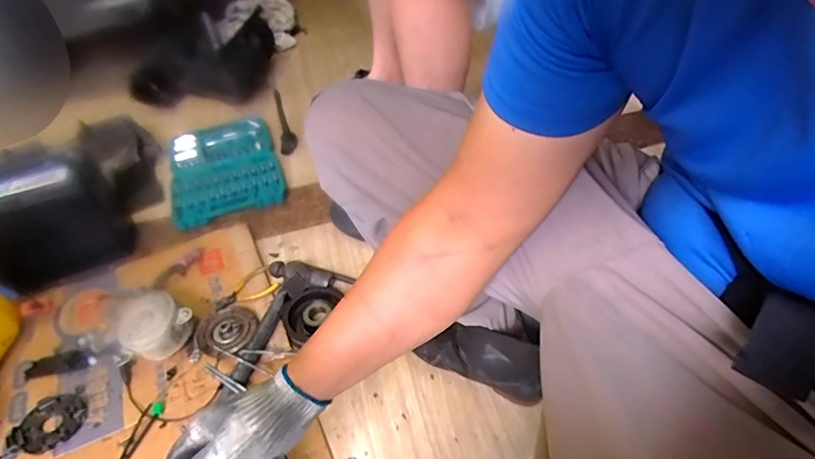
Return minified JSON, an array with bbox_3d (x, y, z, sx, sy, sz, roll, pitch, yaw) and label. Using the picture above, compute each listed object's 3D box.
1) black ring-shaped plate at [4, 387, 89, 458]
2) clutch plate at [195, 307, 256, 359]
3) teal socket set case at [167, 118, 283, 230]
[{"bbox_3d":[-0.534,0.288,0.711,0.100,0.013,0.091,2,41,-2],"label":"black ring-shaped plate"},{"bbox_3d":[-0.303,0.168,0.801,0.096,0.018,0.093,-3,43,3],"label":"clutch plate"},{"bbox_3d":[-0.453,-0.165,1.191,0.251,0.040,0.414,-17,44,-12],"label":"teal socket set case"}]

